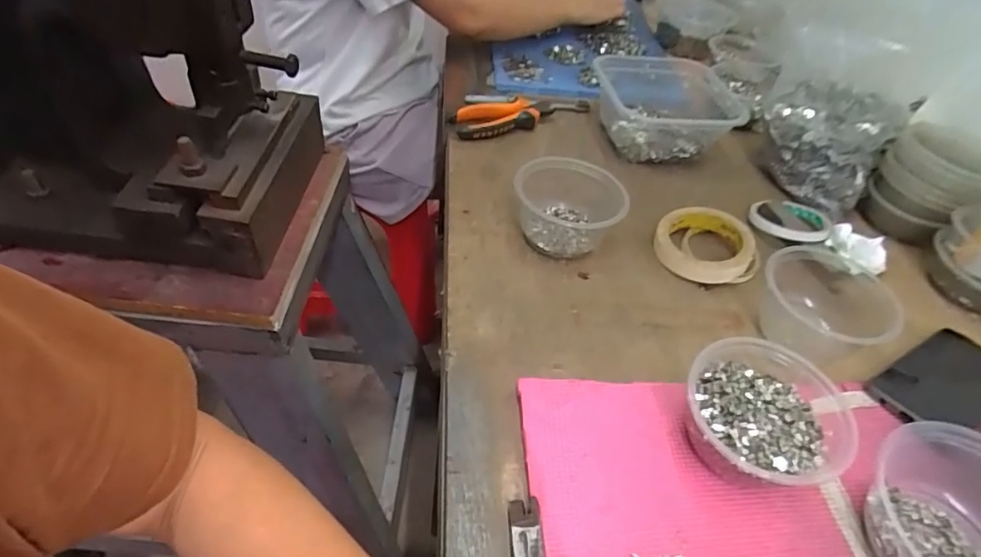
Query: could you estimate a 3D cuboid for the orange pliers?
[{"bbox_3d":[0.050,-0.224,0.731,0.210,0.031,0.057,-13,49,-19],"label":"orange pliers"}]

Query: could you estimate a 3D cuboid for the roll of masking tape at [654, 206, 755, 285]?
[{"bbox_3d":[0.228,-0.037,0.575,0.096,0.034,0.093,4,45,-4],"label":"roll of masking tape"}]

